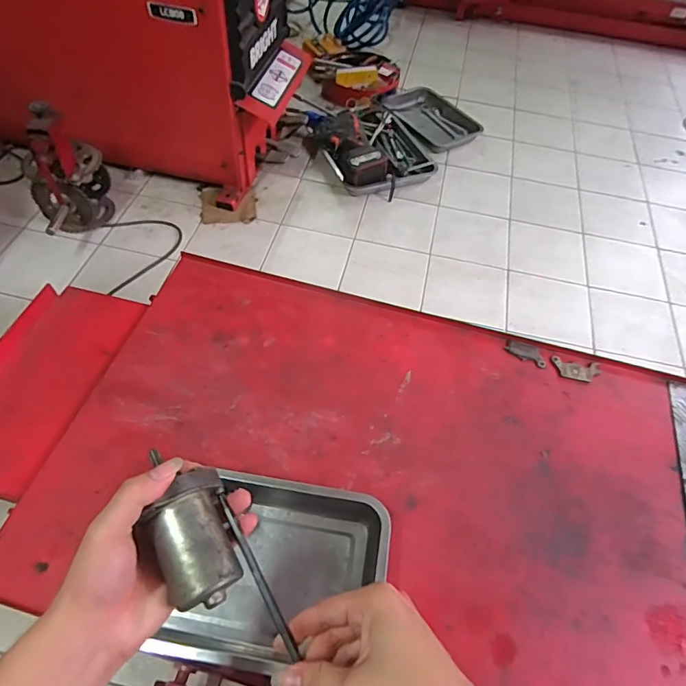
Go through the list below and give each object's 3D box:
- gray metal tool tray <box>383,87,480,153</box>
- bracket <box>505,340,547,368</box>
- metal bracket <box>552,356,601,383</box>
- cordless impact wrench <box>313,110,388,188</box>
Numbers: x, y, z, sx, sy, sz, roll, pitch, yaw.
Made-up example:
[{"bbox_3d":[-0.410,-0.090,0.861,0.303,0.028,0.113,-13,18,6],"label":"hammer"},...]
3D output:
[{"bbox_3d":[0.285,-0.730,1.565,0.304,0.041,0.253,40,62,21],"label":"gray metal tool tray"},{"bbox_3d":[0.325,0.018,0.857,0.072,0.007,0.032,26,57,13],"label":"bracket"},{"bbox_3d":[0.408,0.046,0.843,0.081,0.004,0.040,8,55,1],"label":"metal bracket"},{"bbox_3d":[0.015,-0.557,1.365,0.123,0.086,0.267,-18,59,-16],"label":"cordless impact wrench"}]

